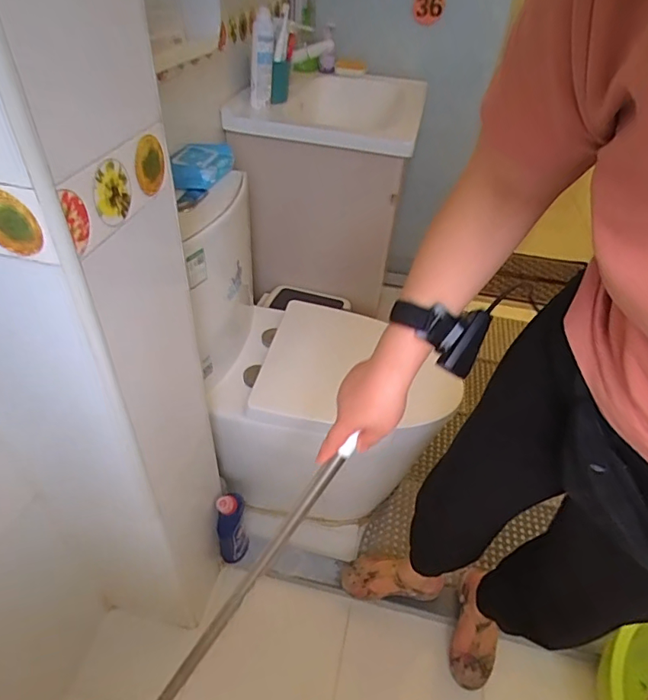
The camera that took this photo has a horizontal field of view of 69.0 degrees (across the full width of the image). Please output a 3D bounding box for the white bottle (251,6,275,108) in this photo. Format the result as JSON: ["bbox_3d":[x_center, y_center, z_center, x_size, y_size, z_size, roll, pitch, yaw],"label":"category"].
[{"bbox_3d":[-0.139,-0.654,1.069,0.054,0.259,0.054,-5,73,-11],"label":"white bottle"}]

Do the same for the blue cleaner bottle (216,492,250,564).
[{"bbox_3d":[-0.215,0.422,1.108,0.066,0.290,0.058,-6,43,-12],"label":"blue cleaner bottle"}]

